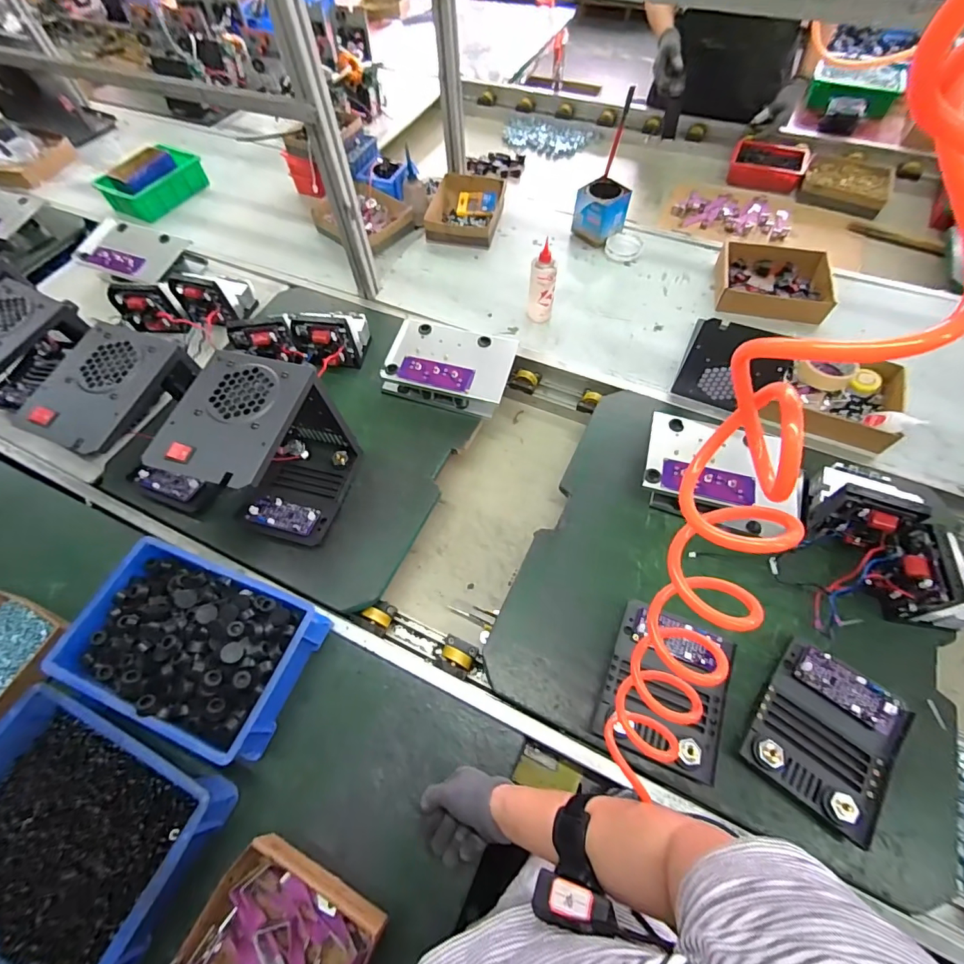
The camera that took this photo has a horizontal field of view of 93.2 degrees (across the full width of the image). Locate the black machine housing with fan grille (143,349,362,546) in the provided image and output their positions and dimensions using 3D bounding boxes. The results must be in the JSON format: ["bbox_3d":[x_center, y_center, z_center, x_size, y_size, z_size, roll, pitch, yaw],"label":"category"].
[{"bbox_3d":[-0.306,-0.040,0.676,0.144,0.238,0.203,13,62,10],"label":"black machine housing with fan grille"}]

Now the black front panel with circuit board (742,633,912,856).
[{"bbox_3d":[0.431,0.313,0.564,0.148,0.031,0.173,33,67,19],"label":"black front panel with circuit board"}]

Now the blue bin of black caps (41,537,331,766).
[{"bbox_3d":[-0.395,0.221,0.625,0.298,0.101,0.194,18,63,12],"label":"blue bin of black caps"}]

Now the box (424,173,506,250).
[{"bbox_3d":[-0.042,-0.683,1.149,0.179,0.053,0.236,10,61,8],"label":"box"}]

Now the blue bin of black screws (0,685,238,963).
[{"bbox_3d":[-0.489,0.401,0.525,0.312,0.086,0.221,18,63,13],"label":"blue bin of black screws"}]

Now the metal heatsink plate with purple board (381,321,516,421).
[{"bbox_3d":[-0.060,-0.219,0.871,0.236,0.073,0.156,12,62,9],"label":"metal heatsink plate with purple board"}]

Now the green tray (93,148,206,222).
[{"bbox_3d":[-0.896,-0.815,1.236,0.162,0.082,0.228,28,65,17],"label":"green tray"}]

